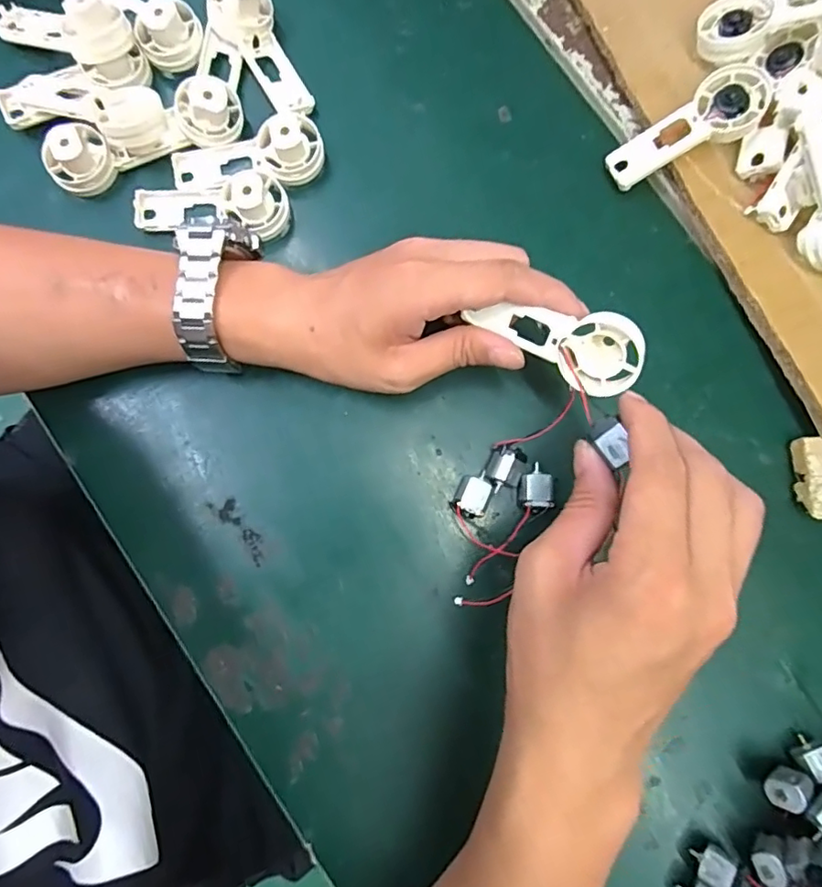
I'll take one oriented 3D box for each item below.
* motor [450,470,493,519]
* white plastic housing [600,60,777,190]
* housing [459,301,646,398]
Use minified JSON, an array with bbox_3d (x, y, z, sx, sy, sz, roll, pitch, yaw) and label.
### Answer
[{"bbox_3d":[0.037,0.030,0.334,0.020,0.016,0.027,26,80,3],"label":"motor"},{"bbox_3d":[0.167,-0.189,0.339,0.096,0.015,0.038,-28,81,12],"label":"white plastic housing"},{"bbox_3d":[0.072,-0.053,0.283,0.084,0.041,0.021,16,35,0],"label":"housing"}]

